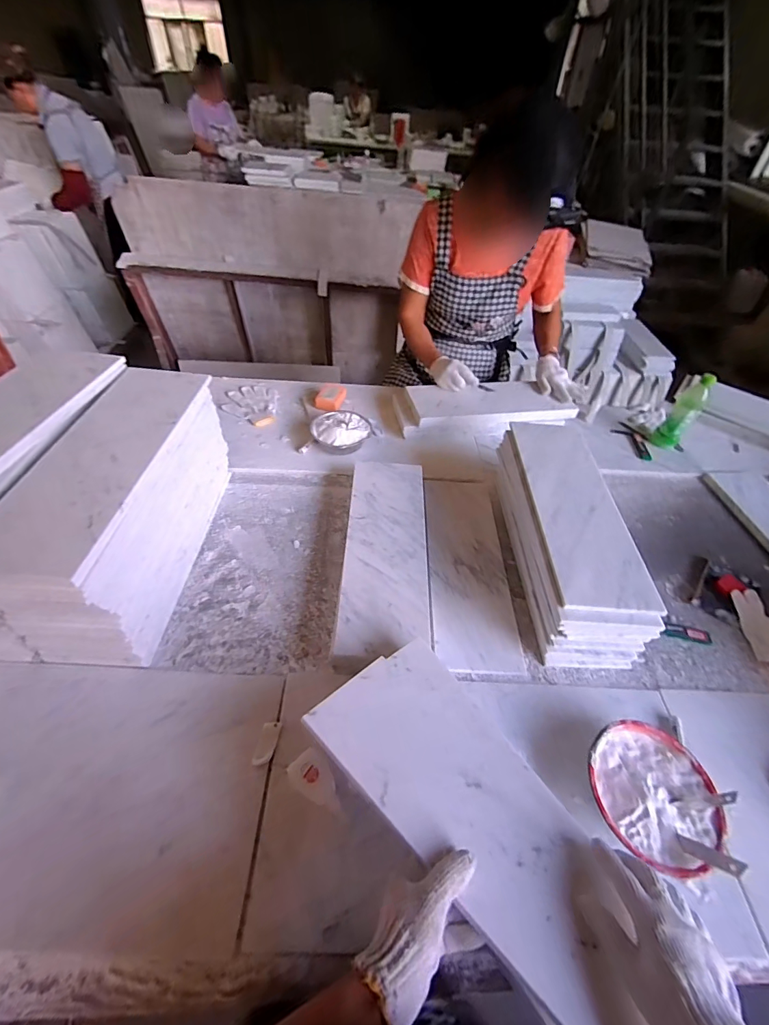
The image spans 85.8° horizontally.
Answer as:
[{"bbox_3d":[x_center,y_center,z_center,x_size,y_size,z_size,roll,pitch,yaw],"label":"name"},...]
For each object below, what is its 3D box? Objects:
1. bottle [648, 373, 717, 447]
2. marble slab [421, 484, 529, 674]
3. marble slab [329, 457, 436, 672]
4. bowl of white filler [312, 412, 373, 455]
[{"bbox_3d":[0.800,-0.268,1.111,0.070,0.195,0.061,35,53,24],"label":"bottle"},{"bbox_3d":[0.169,0.096,0.841,0.153,0.022,0.445,5,46,-2],"label":"marble slab"},{"bbox_3d":[0.002,0.067,0.802,0.158,0.023,0.457,4,46,-3],"label":"marble slab"},{"bbox_3d":[-0.110,-0.200,1.052,0.153,0.051,0.136,7,46,0],"label":"bowl of white filler"}]

